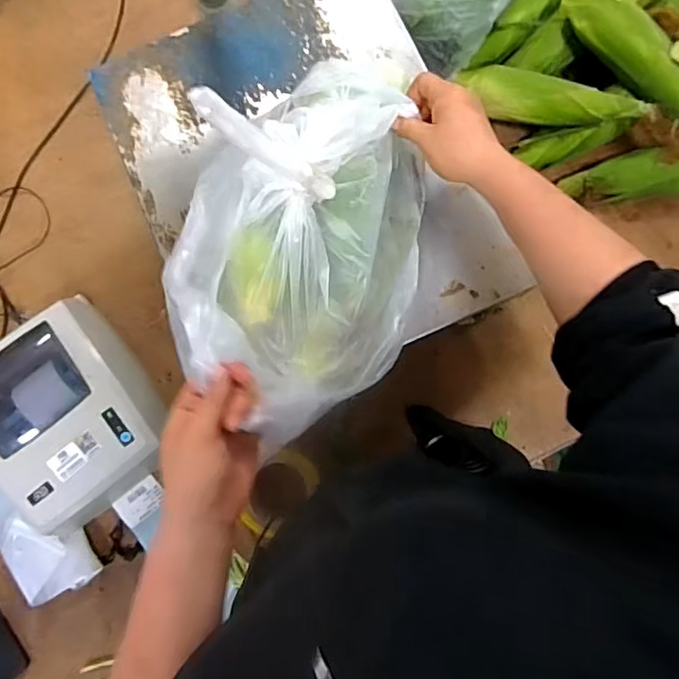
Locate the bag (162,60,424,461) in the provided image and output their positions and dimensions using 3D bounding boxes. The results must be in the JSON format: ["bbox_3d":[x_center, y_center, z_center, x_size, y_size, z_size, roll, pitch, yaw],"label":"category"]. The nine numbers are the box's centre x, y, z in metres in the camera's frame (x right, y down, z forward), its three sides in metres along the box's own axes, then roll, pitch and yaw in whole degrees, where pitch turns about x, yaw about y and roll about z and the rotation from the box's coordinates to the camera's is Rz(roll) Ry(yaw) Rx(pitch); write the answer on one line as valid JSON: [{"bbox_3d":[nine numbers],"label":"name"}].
[{"bbox_3d":[-0.026,-0.116,0.519,0.212,0.174,0.357,16,84,5],"label":"bag"}]

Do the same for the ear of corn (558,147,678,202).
[{"bbox_3d":[0.427,-0.226,0.735,0.246,0.053,0.069,-9,82,15],"label":"ear of corn"}]

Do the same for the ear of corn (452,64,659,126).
[{"bbox_3d":[0.271,-0.318,0.735,0.252,0.047,0.055,22,84,22],"label":"ear of corn"}]

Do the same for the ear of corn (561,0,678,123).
[{"bbox_3d":[0.384,-0.364,0.704,0.054,0.047,0.254,-41,83,-3],"label":"ear of corn"}]

